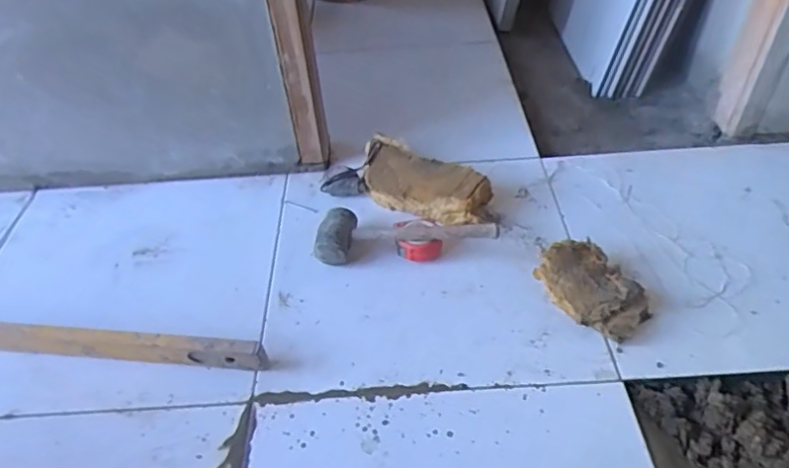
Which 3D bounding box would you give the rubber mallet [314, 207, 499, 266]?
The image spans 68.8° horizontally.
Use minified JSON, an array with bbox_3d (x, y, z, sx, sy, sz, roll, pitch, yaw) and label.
[{"bbox_3d":[0.015,-0.002,0.938,0.288,0.079,0.094,-2,44,2],"label":"rubber mallet"}]

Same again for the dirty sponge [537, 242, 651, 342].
[{"bbox_3d":[0.296,0.079,0.853,0.118,0.052,0.164,-26,48,-21],"label":"dirty sponge"}]

